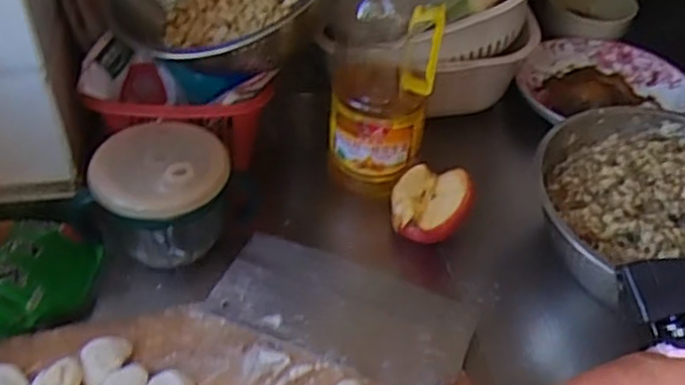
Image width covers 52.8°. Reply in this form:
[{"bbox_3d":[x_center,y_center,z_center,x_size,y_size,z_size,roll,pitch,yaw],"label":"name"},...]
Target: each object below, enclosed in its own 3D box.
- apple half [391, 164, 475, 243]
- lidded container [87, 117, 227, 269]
[{"bbox_3d":[0.081,0.015,0.615,0.075,0.039,0.068,8,61,36],"label":"apple half"},{"bbox_3d":[-0.145,0.001,0.558,0.101,0.090,0.096,-5,44,-9],"label":"lidded container"}]

